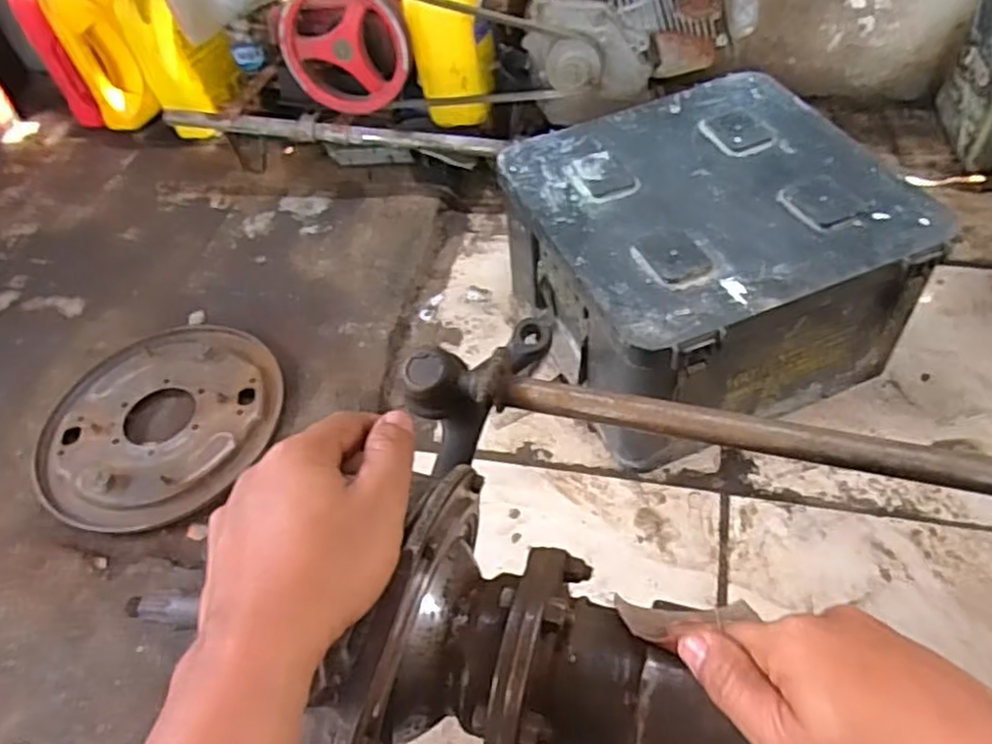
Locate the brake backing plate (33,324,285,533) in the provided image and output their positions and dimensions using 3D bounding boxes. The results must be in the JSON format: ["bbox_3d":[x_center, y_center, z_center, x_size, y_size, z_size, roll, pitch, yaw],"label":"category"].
[{"bbox_3d":[-0.427,0.059,0.900,0.298,0.025,0.295,-2,53,2],"label":"brake backing plate"}]

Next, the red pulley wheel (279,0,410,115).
[{"bbox_3d":[-0.216,-0.457,1.012,0.178,0.197,0.037,4,52,10],"label":"red pulley wheel"}]

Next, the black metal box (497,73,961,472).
[{"bbox_3d":[0.243,-0.128,0.855,0.369,0.231,0.364,-23,52,-11],"label":"black metal box"}]

